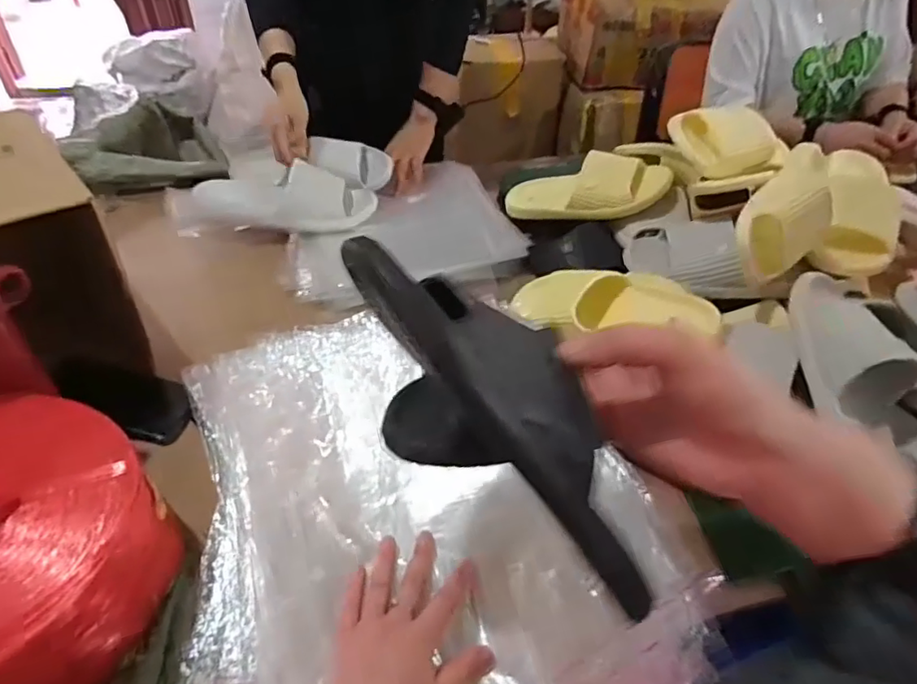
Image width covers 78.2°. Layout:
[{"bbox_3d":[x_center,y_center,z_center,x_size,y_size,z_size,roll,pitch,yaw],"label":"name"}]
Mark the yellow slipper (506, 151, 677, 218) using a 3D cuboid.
[{"bbox_3d":[0.193,-0.245,0.887,0.262,0.081,0.091,-3,38,22],"label":"yellow slipper"}]

